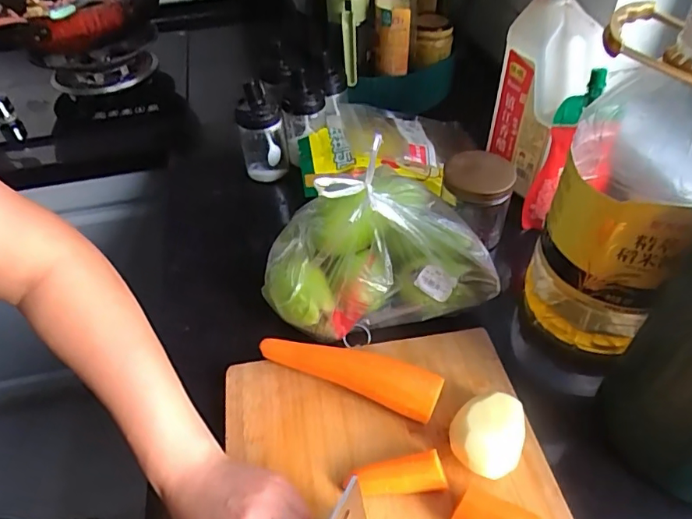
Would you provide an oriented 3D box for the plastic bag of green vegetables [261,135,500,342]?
[{"bbox_3d":[0.033,-0.031,0.518,0.242,0.139,0.162,-6,46,-3],"label":"plastic bag of green vegetables"}]

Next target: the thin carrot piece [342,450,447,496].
[{"bbox_3d":[0.039,0.175,0.406,0.078,0.026,0.024,-4,46,-1],"label":"thin carrot piece"}]

